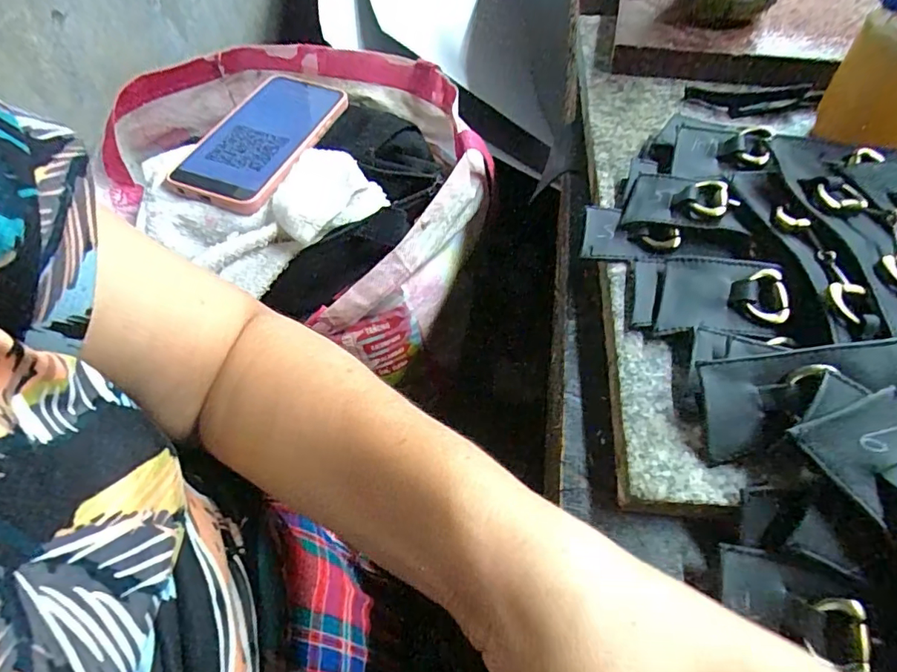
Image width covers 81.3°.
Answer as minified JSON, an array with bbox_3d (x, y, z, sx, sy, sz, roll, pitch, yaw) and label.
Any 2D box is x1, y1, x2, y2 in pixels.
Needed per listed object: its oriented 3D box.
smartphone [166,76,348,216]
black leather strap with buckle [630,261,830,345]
[{"bbox_3d":[-0.152,-0.169,0.434,0.085,0.012,0.172,13,57,12],"label":"smartphone"},{"bbox_3d":[0.127,-0.018,0.241,0.076,0.014,0.040,11,56,11],"label":"black leather strap with buckle"}]

